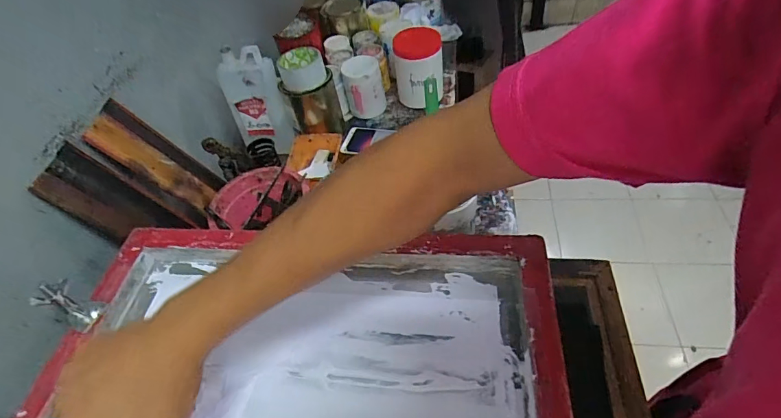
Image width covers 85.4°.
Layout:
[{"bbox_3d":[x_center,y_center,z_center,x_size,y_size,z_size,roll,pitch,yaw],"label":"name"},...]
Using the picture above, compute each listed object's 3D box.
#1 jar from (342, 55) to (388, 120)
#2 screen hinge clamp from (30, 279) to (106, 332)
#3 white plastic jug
[{"bbox_3d":[-0.057,-0.267,0.939,0.086,0.120,0.072,-13,48,-1],"label":"jar"},{"bbox_3d":[-0.346,0.102,0.456,0.020,0.064,0.033,-7,42,40],"label":"screen hinge clamp"},{"bbox_3d":[-0.263,-0.218,0.851,0.117,0.192,0.074,-9,48,3],"label":"white plastic jug"}]

